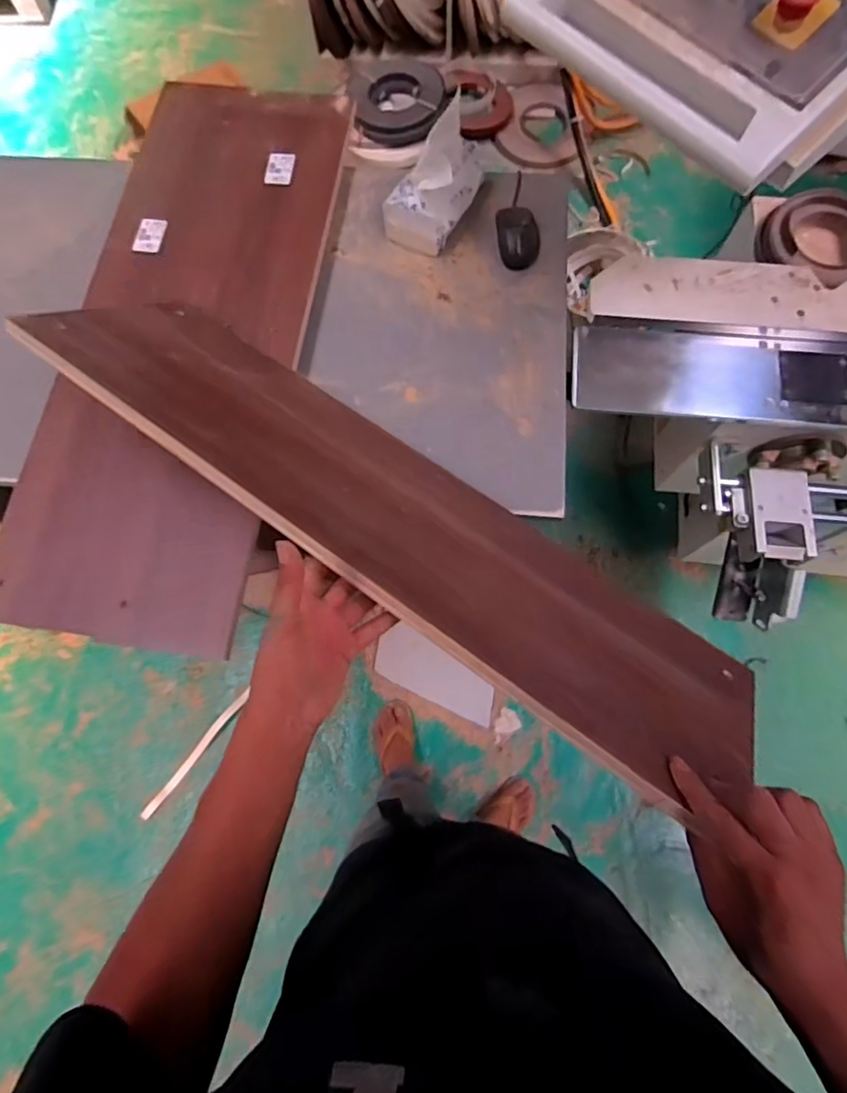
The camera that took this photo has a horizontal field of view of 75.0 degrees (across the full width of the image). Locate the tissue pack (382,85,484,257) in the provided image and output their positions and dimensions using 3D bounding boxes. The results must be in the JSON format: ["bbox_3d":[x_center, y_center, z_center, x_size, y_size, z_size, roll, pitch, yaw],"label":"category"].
[{"bbox_3d":[0.019,-0.553,0.826,0.096,0.140,0.162,28,76,9],"label":"tissue pack"}]

